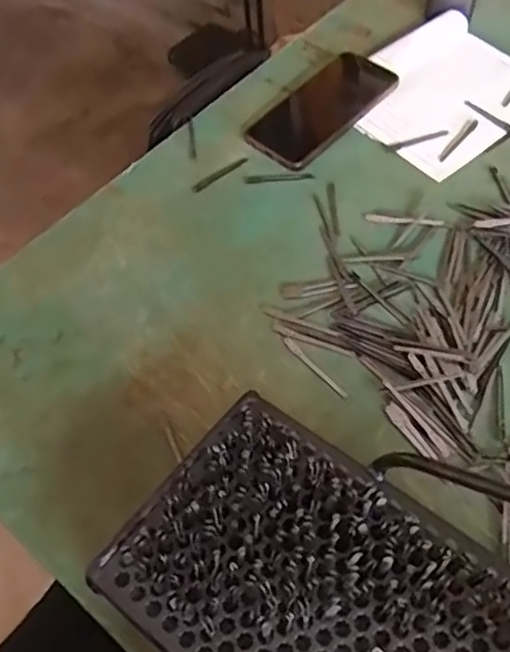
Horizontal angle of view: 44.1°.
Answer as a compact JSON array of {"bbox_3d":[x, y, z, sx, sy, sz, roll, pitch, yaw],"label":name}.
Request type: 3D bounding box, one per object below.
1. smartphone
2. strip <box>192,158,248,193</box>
[{"bbox_3d":[0.067,-0.222,0.638,0.081,0.016,0.159,36,66,25],"label":"smartphone"},{"bbox_3d":[-0.034,-0.147,0.608,0.063,0.004,0.009,-35,61,-18],"label":"strip"}]

